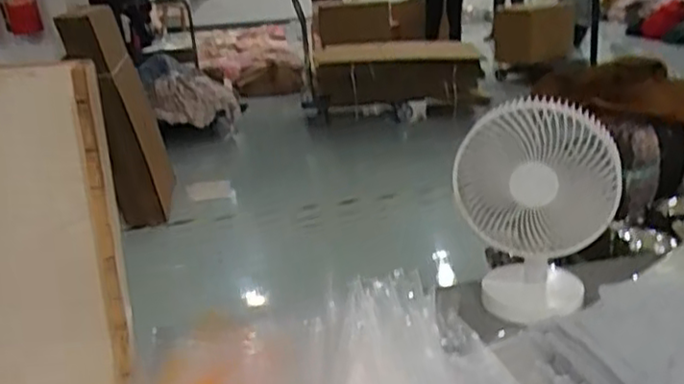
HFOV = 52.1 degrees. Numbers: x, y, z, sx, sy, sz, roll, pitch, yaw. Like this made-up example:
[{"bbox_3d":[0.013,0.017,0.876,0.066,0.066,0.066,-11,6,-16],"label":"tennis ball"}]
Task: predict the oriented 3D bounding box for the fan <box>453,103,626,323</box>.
[{"bbox_3d":[0.246,0.016,0.861,0.184,0.280,0.111,5,26,29],"label":"fan"}]

